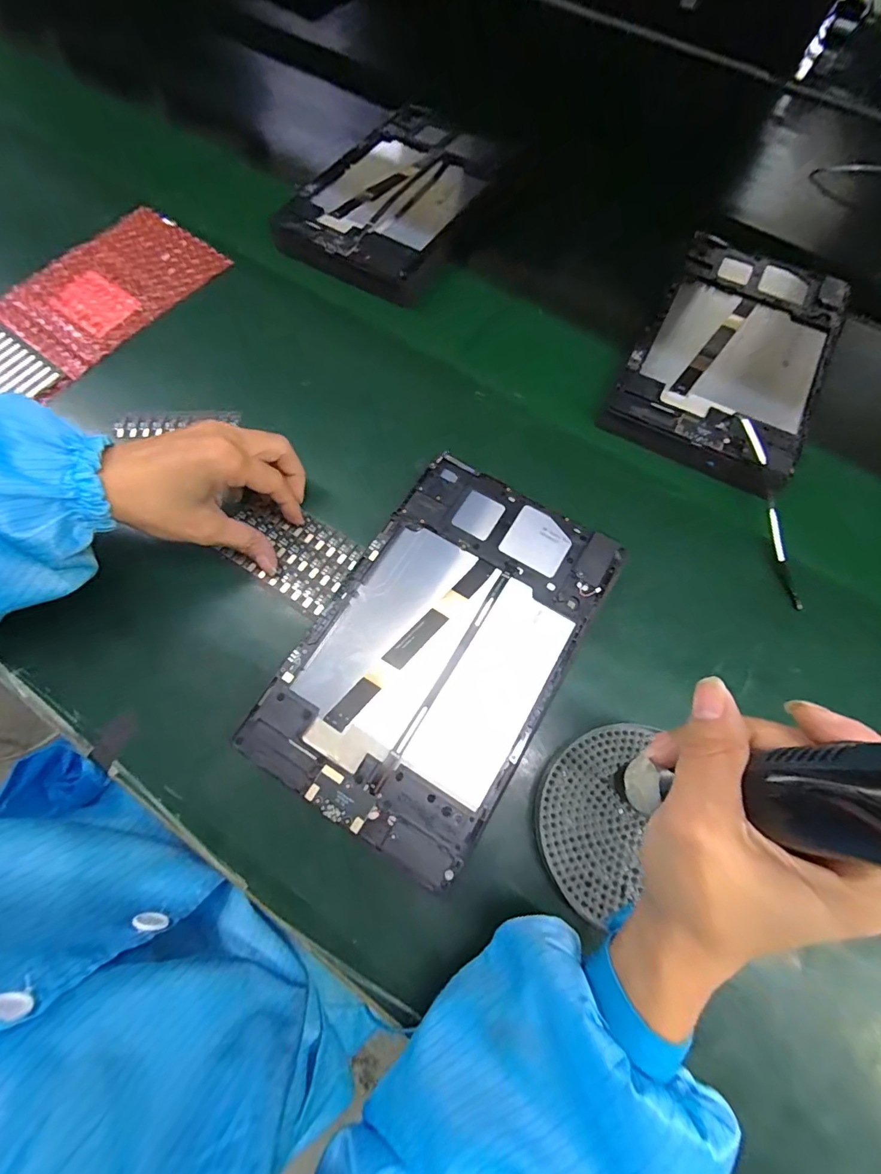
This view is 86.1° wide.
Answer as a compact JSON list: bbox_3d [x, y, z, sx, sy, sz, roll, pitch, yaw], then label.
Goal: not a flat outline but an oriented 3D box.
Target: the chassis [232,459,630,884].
[{"bbox_3d":[0.000,0.036,0.303,0.147,0.008,0.233,31,73,9],"label":"chassis"}]

